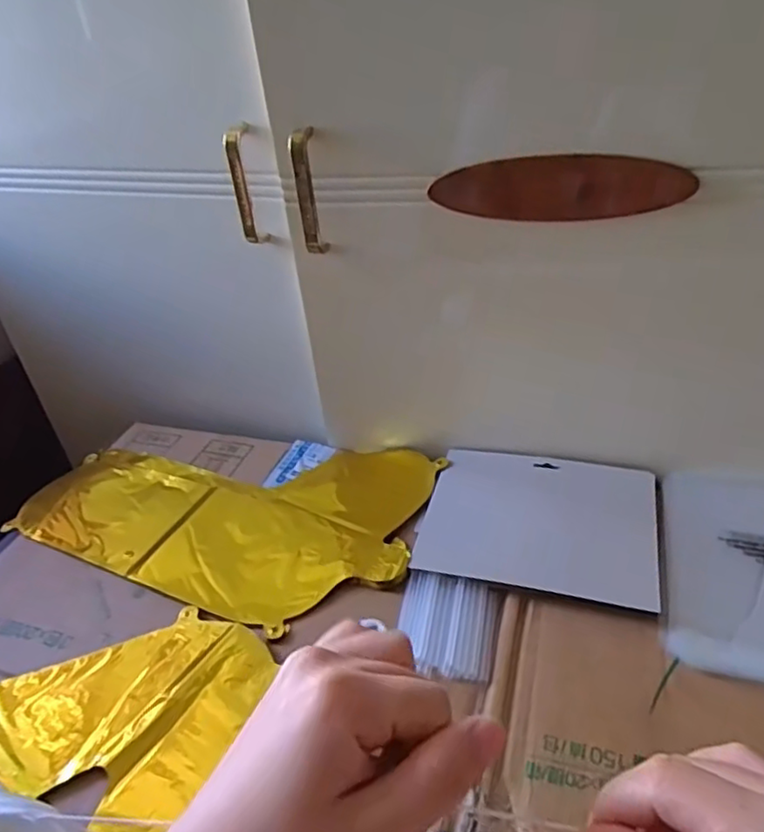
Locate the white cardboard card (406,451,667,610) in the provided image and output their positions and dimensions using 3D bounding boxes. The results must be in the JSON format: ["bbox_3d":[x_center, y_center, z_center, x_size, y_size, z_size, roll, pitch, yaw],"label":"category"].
[{"bbox_3d":[0.138,0.089,0.565,0.193,0.011,0.156,5,40,16],"label":"white cardboard card"}]

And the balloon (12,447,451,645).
[{"bbox_3d":[-0.163,0.090,0.625,0.401,0.022,0.218,6,40,17],"label":"balloon"}]

